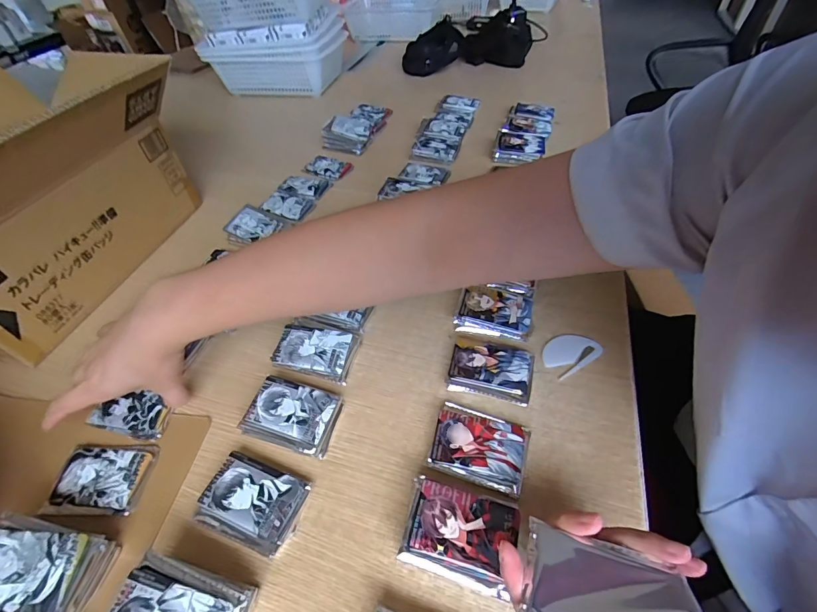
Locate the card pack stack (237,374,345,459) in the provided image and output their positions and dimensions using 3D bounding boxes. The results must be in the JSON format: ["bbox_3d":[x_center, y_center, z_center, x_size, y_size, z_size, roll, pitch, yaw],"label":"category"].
[{"bbox_3d":[-0.119,0.115,0.405,0.088,0.031,0.061,12,49,15],"label":"card pack stack"}]

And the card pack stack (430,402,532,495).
[{"bbox_3d":[0.069,0.137,0.379,0.087,0.021,0.067,12,49,15],"label":"card pack stack"}]

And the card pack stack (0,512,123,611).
[{"bbox_3d":[-0.297,0.215,0.313,0.095,0.047,0.066,7,48,10],"label":"card pack stack"}]

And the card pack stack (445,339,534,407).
[{"bbox_3d":[0.091,0.072,0.433,0.087,0.023,0.059,10,49,13],"label":"card pack stack"}]

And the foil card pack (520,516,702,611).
[{"bbox_3d":[0.120,0.174,0.236,0.091,0.010,0.056,8,48,12],"label":"foil card pack"}]

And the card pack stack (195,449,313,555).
[{"bbox_3d":[-0.141,0.179,0.356,0.087,0.020,0.062,13,50,16],"label":"card pack stack"}]

